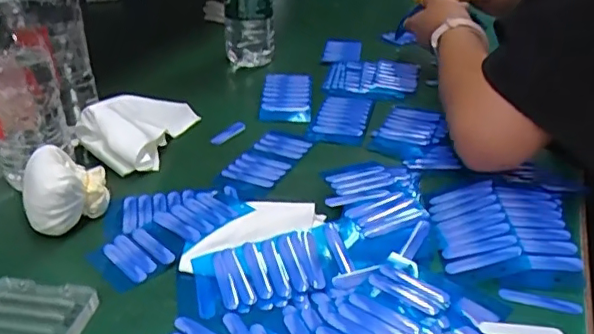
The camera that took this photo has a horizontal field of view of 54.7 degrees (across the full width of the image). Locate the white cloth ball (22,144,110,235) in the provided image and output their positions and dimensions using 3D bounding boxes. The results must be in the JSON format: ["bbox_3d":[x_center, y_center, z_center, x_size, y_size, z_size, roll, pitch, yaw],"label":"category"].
[{"bbox_3d":[-0.175,0.019,0.437,0.059,0.057,0.049,-14,33,-22],"label":"white cloth ball"}]

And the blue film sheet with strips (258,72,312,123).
[{"bbox_3d":[-0.011,-0.080,0.636,0.055,0.025,0.086,1,30,4],"label":"blue film sheet with strips"}]

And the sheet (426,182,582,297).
[{"bbox_3d":[0.150,0.044,0.418,0.093,0.019,0.101,4,30,8],"label":"sheet"}]

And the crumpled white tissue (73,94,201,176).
[{"bbox_3d":[-0.155,-0.042,0.562,0.076,0.052,0.130,7,31,12],"label":"crumpled white tissue"}]

